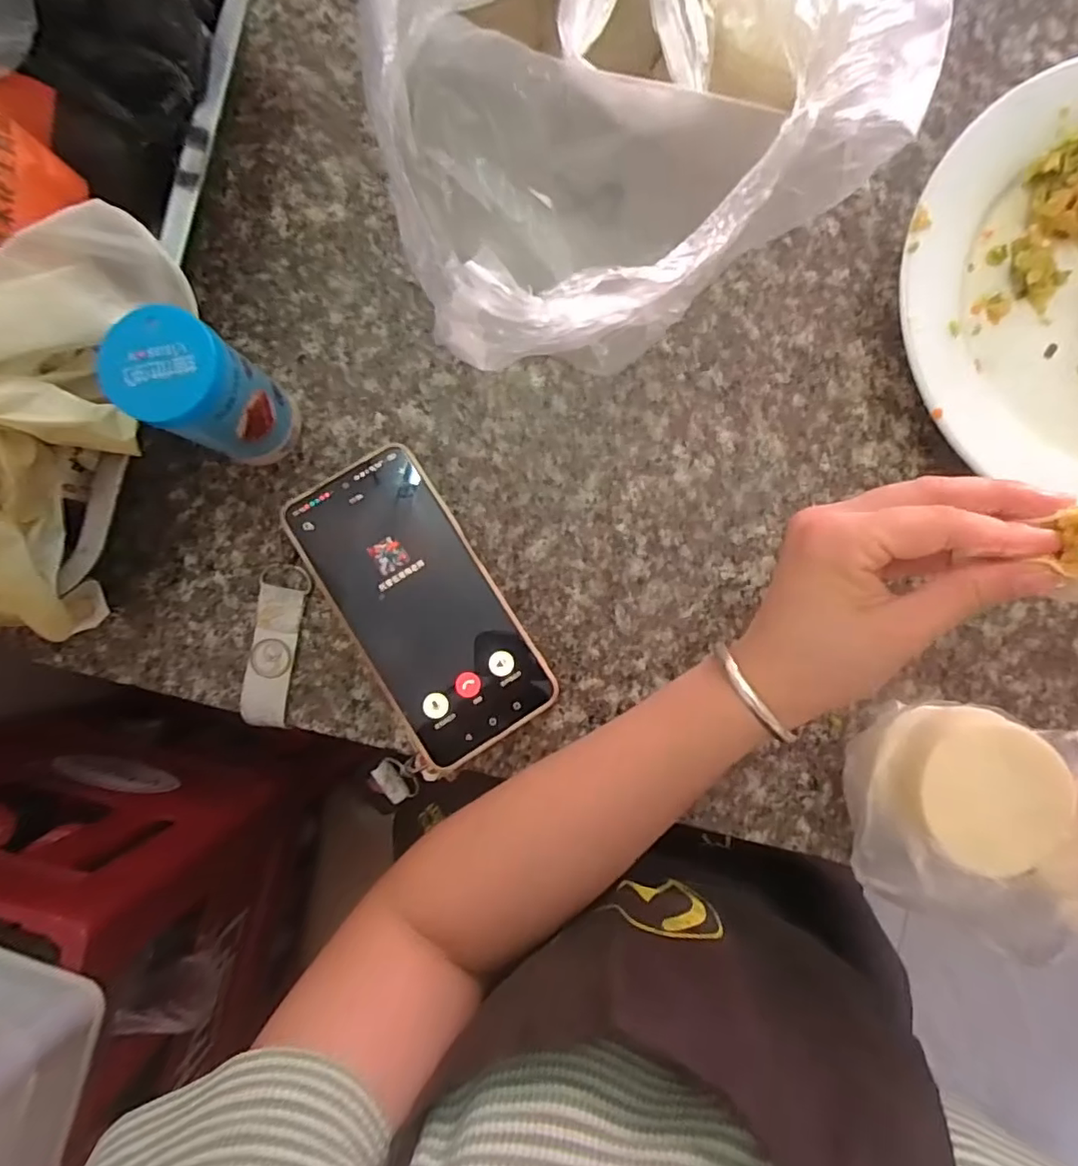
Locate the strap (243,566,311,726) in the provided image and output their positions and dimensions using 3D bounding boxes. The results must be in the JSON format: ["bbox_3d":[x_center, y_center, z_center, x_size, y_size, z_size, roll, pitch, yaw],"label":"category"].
[{"bbox_3d":[-0.146,0.035,0.333,0.027,0.008,0.089,7,87,2],"label":"strap"}]

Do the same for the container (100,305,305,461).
[{"bbox_3d":[-0.154,-0.089,0.291,0.044,0.094,0.046,0,87,2],"label":"container"}]

